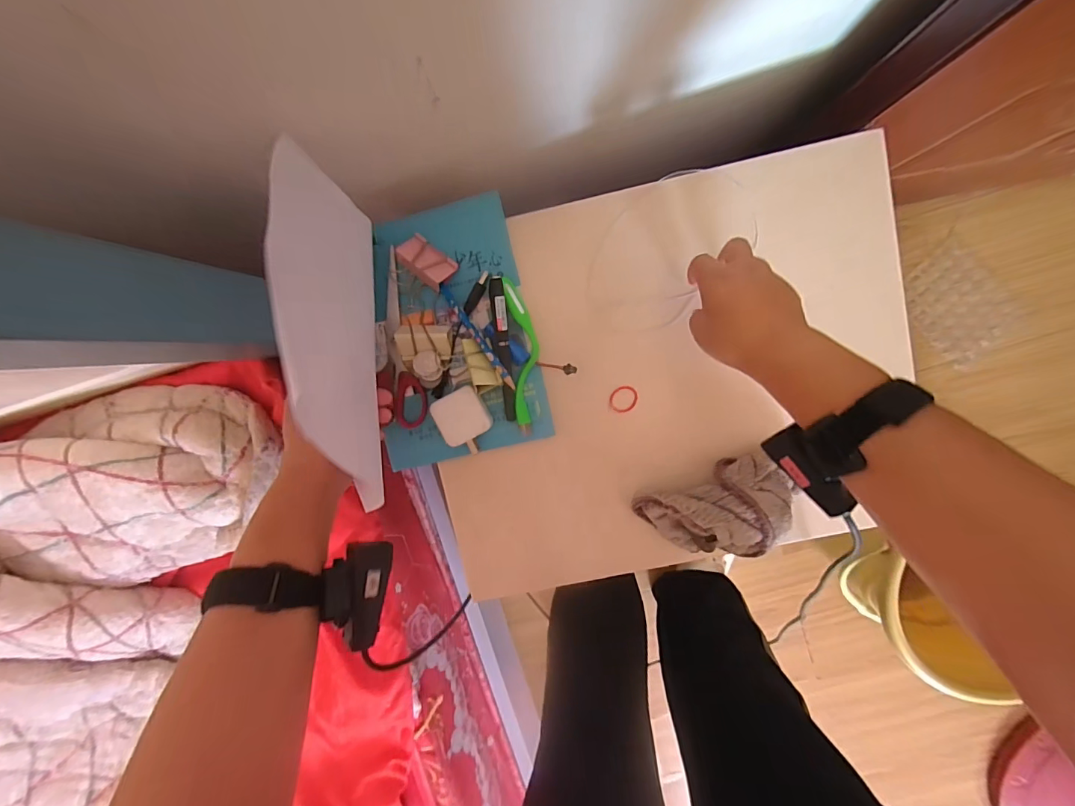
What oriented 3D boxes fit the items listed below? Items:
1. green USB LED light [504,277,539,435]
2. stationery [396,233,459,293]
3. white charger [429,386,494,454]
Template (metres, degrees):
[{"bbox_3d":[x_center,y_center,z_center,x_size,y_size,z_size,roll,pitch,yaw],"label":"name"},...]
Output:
[{"bbox_3d":[-0.012,-0.044,0.436,0.027,0.016,0.148,-5,97,3],"label":"green USB LED light"},{"bbox_3d":[-0.105,-0.133,0.425,0.051,0.028,0.033,37,97,-2],"label":"stationery"},{"bbox_3d":[-0.070,0.017,0.442,0.050,0.022,0.060,-30,95,6],"label":"white charger"}]

